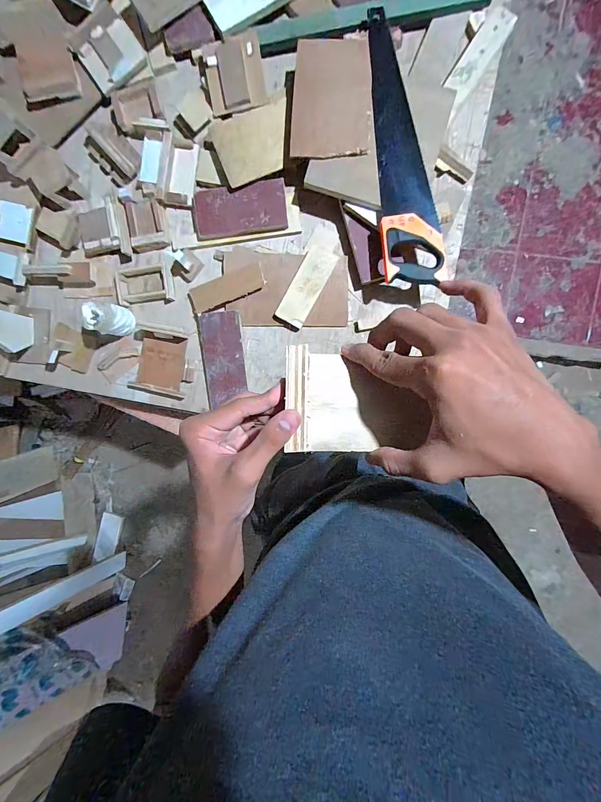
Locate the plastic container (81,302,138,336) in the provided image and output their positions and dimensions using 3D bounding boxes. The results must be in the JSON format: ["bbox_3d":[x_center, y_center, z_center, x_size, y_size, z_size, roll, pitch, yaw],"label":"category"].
[{"bbox_3d":[-0.411,-0.177,0.711,0.062,0.109,0.065,17,96,4],"label":"plastic container"}]

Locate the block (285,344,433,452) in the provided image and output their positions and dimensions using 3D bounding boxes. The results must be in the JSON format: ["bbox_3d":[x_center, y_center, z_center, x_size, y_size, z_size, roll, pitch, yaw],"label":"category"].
[{"bbox_3d":[0.045,0.000,0.271,0.111,0.013,0.082,1,92,4],"label":"block"}]

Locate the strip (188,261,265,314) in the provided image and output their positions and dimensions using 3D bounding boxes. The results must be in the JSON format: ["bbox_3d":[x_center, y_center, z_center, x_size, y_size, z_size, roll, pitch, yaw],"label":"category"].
[{"bbox_3d":[-0.159,-0.247,0.725,0.162,0.006,0.054,-22,92,7],"label":"strip"}]

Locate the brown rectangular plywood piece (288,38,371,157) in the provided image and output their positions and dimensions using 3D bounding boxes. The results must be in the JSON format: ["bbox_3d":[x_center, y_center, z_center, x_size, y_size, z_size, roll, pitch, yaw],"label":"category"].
[{"bbox_3d":[0.061,-0.577,0.638,0.147,0.010,0.232,3,86,-1],"label":"brown rectangular plywood piece"}]

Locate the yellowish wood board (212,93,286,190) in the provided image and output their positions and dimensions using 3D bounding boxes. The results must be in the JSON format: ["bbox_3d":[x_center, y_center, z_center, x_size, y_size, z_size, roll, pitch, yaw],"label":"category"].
[{"bbox_3d":[-0.093,-0.541,0.691,0.158,0.017,0.149,-20,92,7],"label":"yellowish wood board"}]

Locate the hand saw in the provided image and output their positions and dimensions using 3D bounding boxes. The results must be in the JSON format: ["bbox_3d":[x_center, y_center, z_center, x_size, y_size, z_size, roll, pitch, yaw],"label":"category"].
[{"bbox_3d":[0.203,-0.476,0.634,0.114,0.024,0.499,-3,94,6],"label":"hand saw"}]

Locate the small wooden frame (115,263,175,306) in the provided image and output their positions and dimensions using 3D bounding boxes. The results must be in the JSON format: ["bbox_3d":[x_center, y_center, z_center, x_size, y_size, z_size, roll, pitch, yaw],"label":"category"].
[{"bbox_3d":[-0.346,-0.258,0.741,0.128,0.031,0.081,-6,93,6],"label":"small wooden frame"}]

